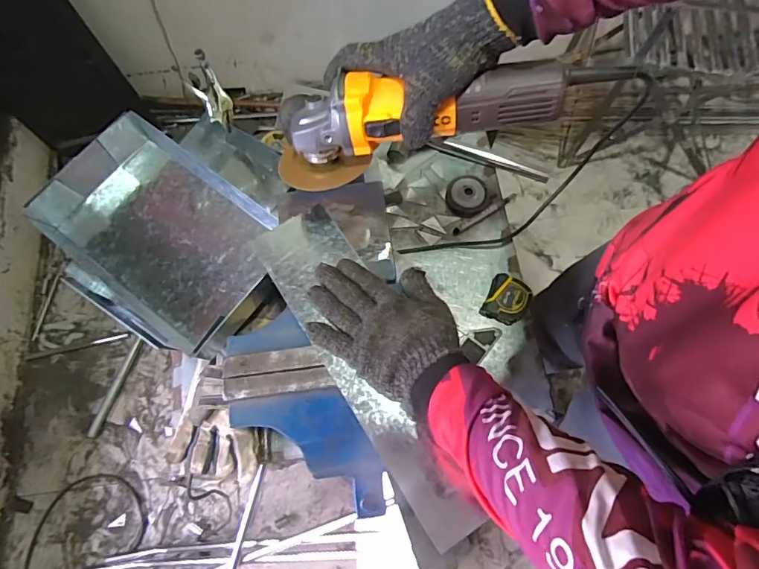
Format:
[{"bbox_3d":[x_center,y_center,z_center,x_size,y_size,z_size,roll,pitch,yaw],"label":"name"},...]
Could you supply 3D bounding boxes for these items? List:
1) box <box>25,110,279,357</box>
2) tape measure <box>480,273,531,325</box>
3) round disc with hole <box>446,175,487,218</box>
[{"bbox_3d":[-0.357,-0.076,0.750,0.376,0.089,0.275,31,75,12],"label":"box"},{"bbox_3d":[0.215,0.027,0.769,0.070,0.037,0.075,24,74,10],"label":"tape measure"},{"bbox_3d":[0.159,-0.165,0.858,0.071,0.025,0.082,25,74,11],"label":"round disc with hole"}]

